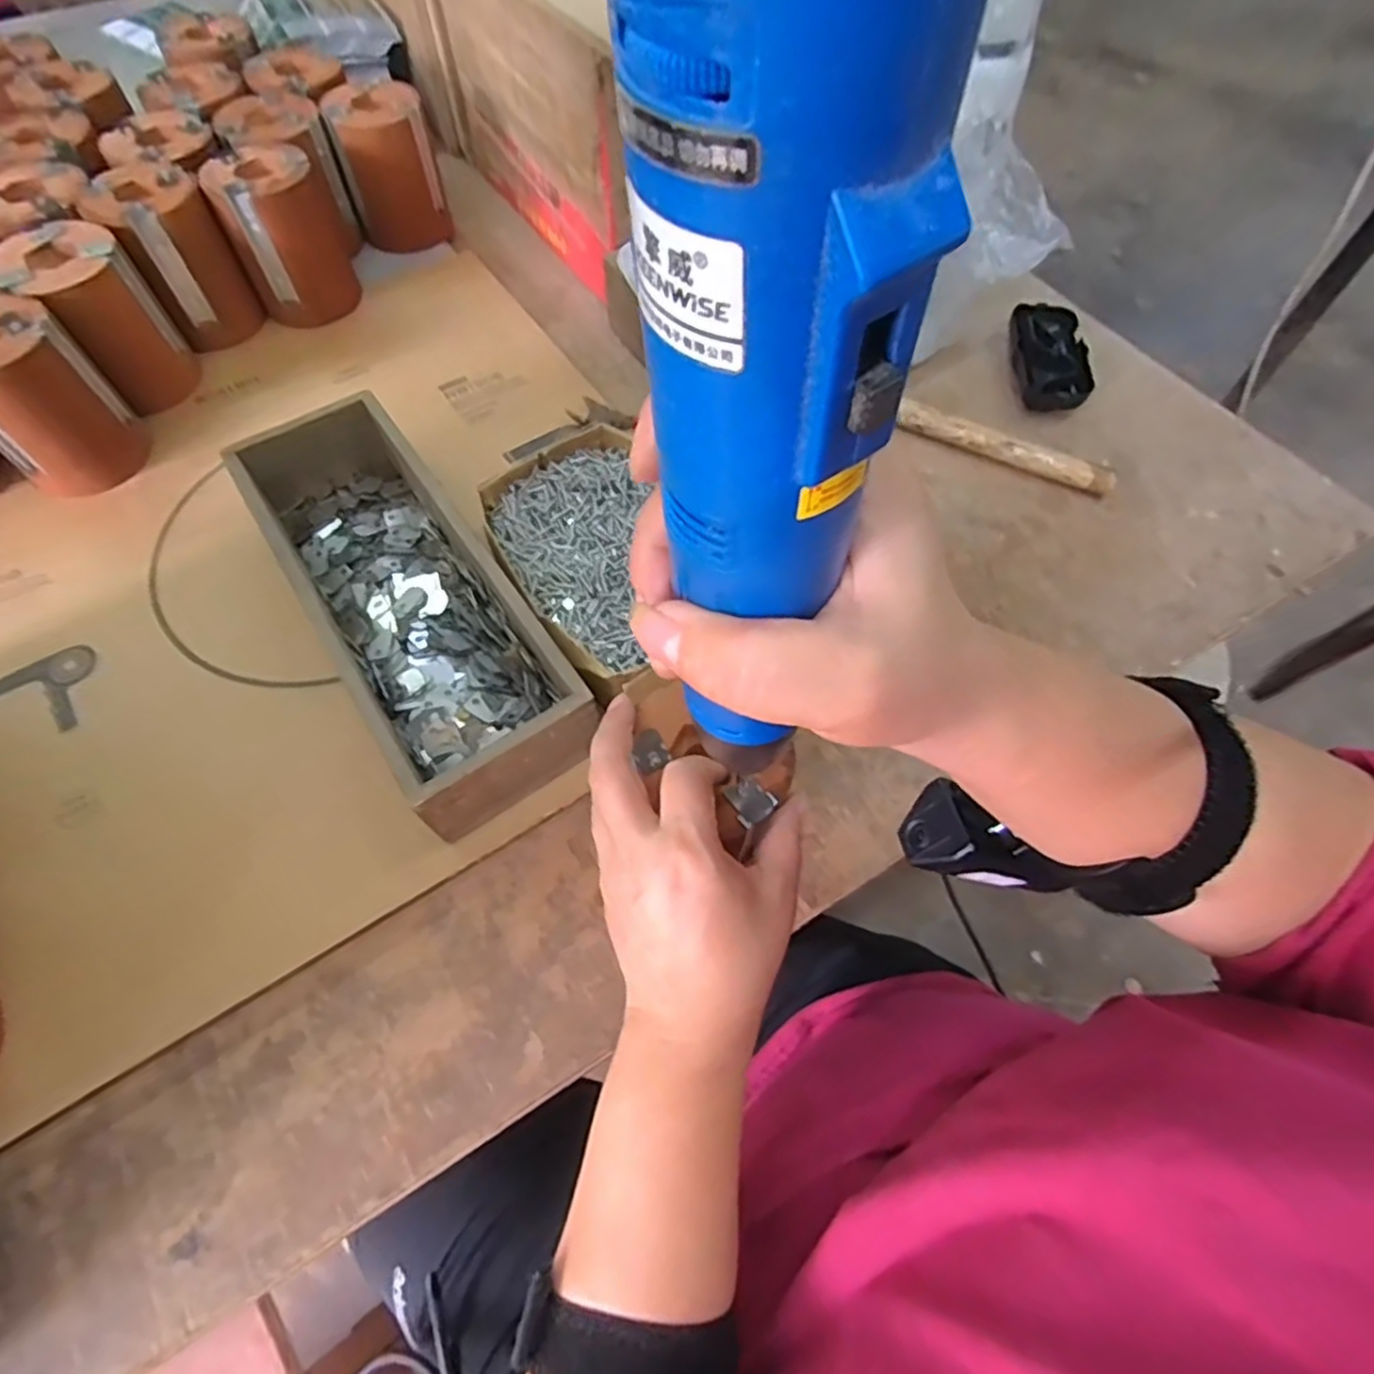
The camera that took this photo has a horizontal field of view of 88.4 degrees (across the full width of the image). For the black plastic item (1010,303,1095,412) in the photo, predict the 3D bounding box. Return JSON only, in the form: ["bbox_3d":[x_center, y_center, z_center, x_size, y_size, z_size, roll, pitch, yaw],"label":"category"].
[{"bbox_3d":[0.290,-0.265,0.569,0.055,0.027,0.106,0,62,-1],"label":"black plastic item"}]

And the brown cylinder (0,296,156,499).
[{"bbox_3d":[-0.429,-0.190,0.469,0.084,0.097,0.080,40,69,16],"label":"brown cylinder"}]

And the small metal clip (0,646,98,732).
[{"bbox_3d":[-0.385,-0.004,0.430,0.064,0.004,0.051,20,59,5],"label":"small metal clip"}]

